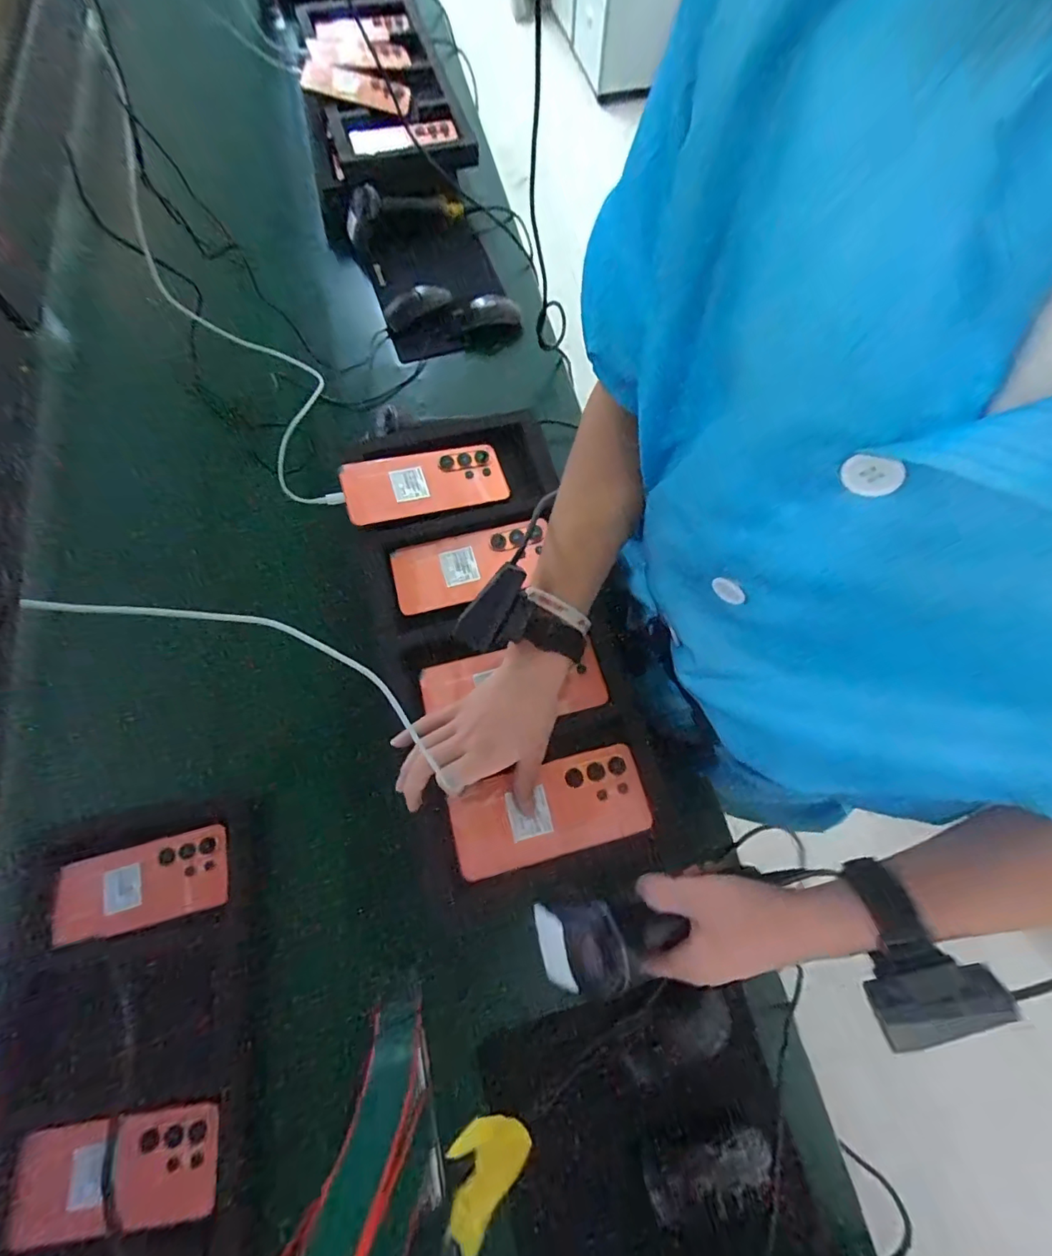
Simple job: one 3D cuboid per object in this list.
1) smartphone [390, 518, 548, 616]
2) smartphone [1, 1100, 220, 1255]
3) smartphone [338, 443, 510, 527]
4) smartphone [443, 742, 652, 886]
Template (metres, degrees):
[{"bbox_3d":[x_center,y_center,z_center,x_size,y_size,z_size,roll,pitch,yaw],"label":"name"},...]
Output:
[{"bbox_3d":[-0.056,-0.067,0.538,0.163,0.017,0.069,-17,71,-7],"label":"smartphone"},{"bbox_3d":[-0.347,0.462,0.432,0.161,0.012,0.077,-7,70,-3],"label":"smartphone"},{"bbox_3d":[-0.110,-0.159,0.554,0.168,0.008,0.078,-14,74,-15],"label":"smartphone"},{"bbox_3d":[0.021,0.158,0.446,0.167,0.010,0.077,-15,70,-9],"label":"smartphone"}]

